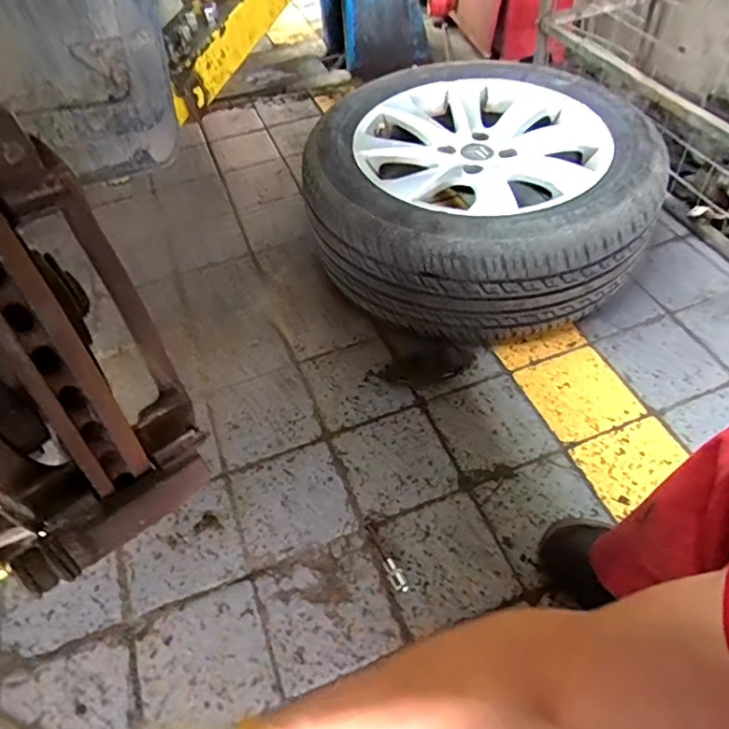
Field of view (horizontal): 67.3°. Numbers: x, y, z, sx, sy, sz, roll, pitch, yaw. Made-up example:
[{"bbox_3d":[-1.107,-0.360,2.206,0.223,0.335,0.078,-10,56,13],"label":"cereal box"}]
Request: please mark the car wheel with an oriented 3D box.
[{"bbox_3d":[0.189,-0.323,0.983,0.539,0.183,0.565,-2,51,3],"label":"car wheel"}]

